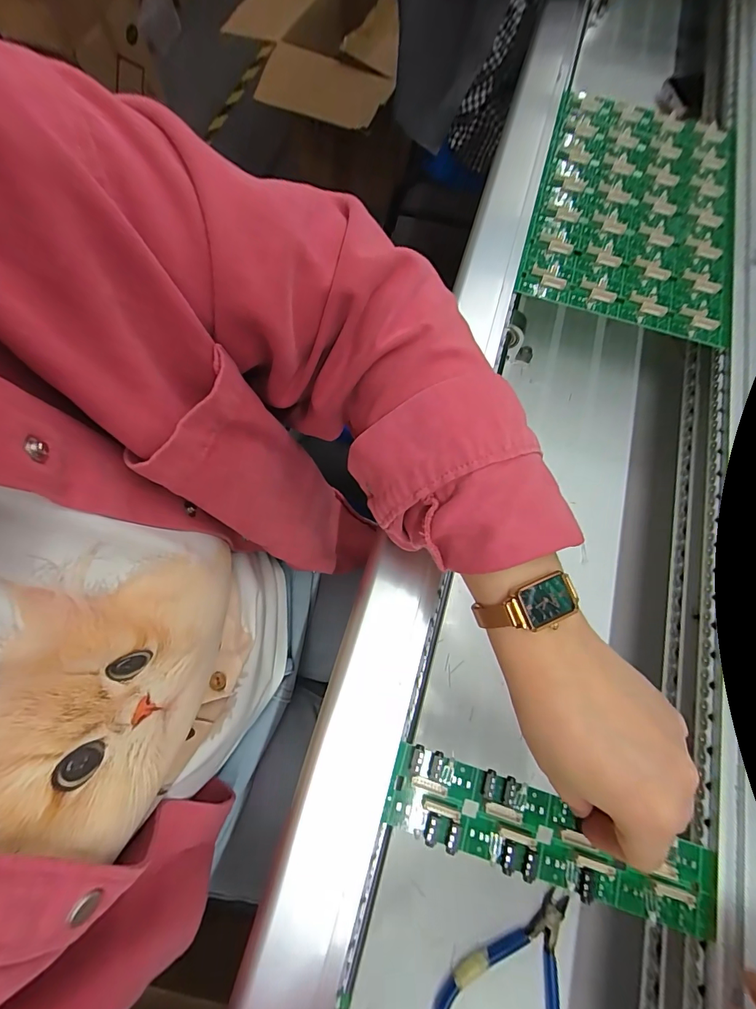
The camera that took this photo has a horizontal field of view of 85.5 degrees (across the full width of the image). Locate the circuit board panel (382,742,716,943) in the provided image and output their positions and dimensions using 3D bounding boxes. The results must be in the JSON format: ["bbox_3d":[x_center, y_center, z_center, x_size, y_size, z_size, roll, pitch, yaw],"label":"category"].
[{"bbox_3d":[0.095,0.186,0.227,0.181,0.007,0.043,19,72,3],"label":"circuit board panel"}]

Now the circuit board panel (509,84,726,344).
[{"bbox_3d":[0.246,-0.288,0.392,0.177,0.009,0.283,17,72,4],"label":"circuit board panel"}]

